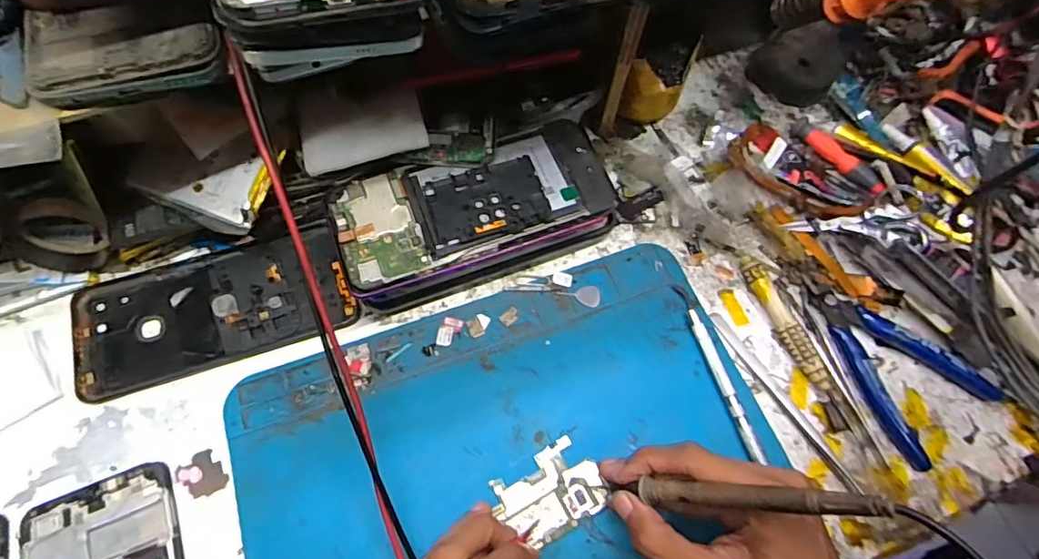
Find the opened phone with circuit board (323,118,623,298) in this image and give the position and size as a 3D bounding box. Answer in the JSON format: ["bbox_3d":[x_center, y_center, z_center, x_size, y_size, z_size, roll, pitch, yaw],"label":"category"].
[{"bbox_3d":[-0.026,-0.047,0.314,0.162,0.009,0.069,-18,68,-10],"label":"opened phone with circuit board"}]

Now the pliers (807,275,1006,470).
[{"bbox_3d":[0.222,0.050,0.327,0.070,0.010,0.115,-39,73,-17],"label":"pliers"}]

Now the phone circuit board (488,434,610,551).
[{"bbox_3d":[0.018,0.118,0.295,0.056,0.004,0.042,-28,70,-13],"label":"phone circuit board"}]

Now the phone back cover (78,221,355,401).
[{"bbox_3d":[-0.190,0.017,0.333,0.162,0.006,0.075,-16,68,-9],"label":"phone back cover"}]

